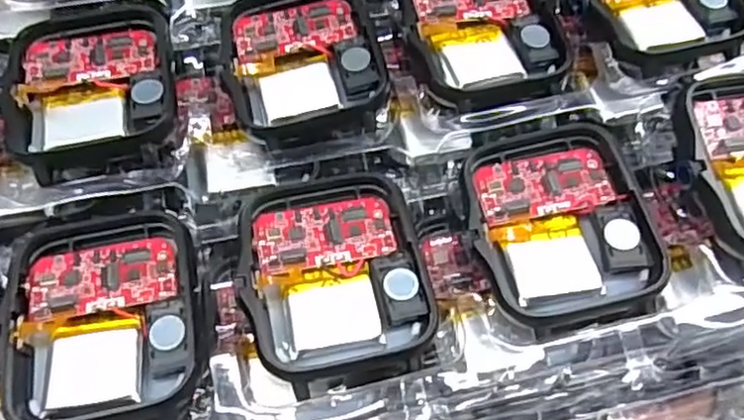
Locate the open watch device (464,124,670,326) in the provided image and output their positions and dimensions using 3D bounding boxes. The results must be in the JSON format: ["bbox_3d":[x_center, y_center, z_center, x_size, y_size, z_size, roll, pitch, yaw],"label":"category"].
[{"bbox_3d":[0.041,0.002,0.142,0.037,0.006,0.042,-12,66,-9],"label":"open watch device"}]

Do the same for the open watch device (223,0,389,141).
[{"bbox_3d":[-0.017,-0.040,0.160,0.036,0.005,0.046,-9,66,-7],"label":"open watch device"}]

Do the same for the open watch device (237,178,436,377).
[{"bbox_3d":[-0.008,0.012,0.138,0.037,0.007,0.042,-12,66,-9],"label":"open watch device"}]

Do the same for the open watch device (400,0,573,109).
[{"bbox_3d":[0.028,-0.047,0.164,0.037,0.005,0.043,-12,66,-9],"label":"open watch device"}]

